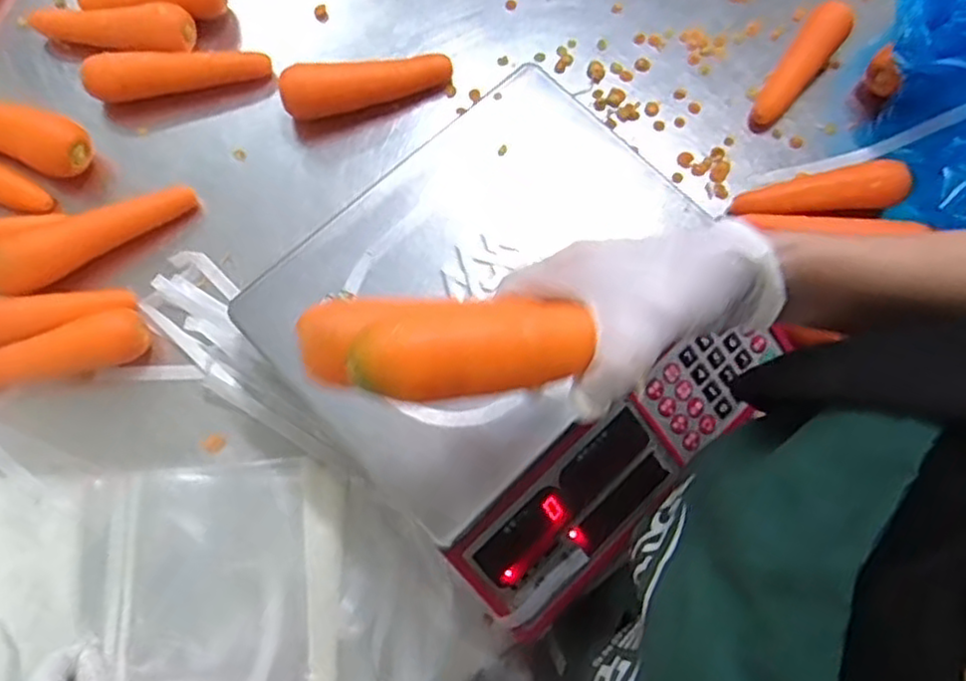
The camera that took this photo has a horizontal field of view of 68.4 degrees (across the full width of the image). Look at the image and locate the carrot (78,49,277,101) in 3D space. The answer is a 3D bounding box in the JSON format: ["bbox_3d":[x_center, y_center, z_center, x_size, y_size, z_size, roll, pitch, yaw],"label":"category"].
[{"bbox_3d":[-0.271,-0.238,0.633,0.154,0.038,0.031,-11,72,-4],"label":"carrot"}]

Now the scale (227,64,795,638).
[{"bbox_3d":[0.029,-0.005,0.528,0.303,0.109,0.305,-43,78,-13],"label":"scale"}]

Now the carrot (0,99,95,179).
[{"bbox_3d":[-0.419,-0.184,0.616,0.177,0.041,0.050,22,73,7],"label":"carrot"}]

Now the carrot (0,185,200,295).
[{"bbox_3d":[-0.324,-0.086,0.592,0.169,0.036,0.050,-29,74,-9],"label":"carrot"}]

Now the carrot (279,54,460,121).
[{"bbox_3d":[-0.101,-0.225,0.632,0.151,0.044,0.043,-10,72,-3],"label":"carrot"}]

